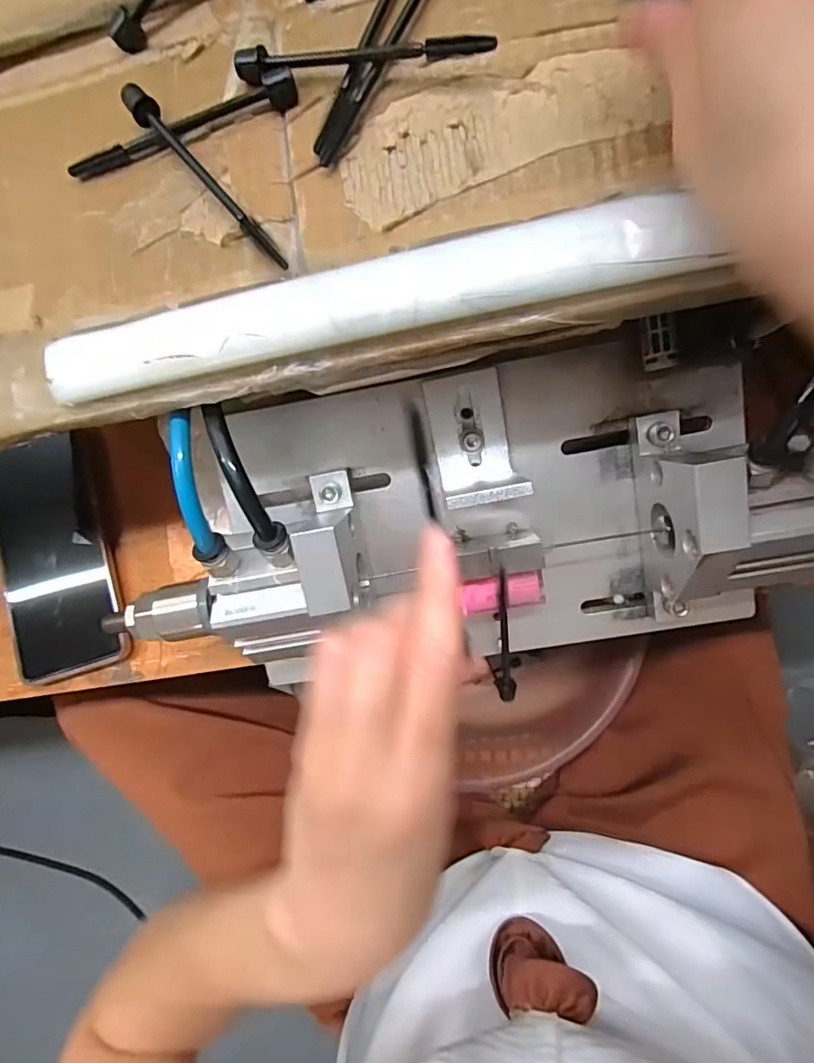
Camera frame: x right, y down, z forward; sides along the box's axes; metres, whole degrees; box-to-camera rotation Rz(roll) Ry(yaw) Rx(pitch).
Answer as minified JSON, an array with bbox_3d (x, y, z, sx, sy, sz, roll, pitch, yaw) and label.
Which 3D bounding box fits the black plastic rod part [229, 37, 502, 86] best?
[{"bbox_3d":[-0.017,-0.181,0.197,0.099,0.010,0.011,1,87,9],"label":"black plastic rod part"}]

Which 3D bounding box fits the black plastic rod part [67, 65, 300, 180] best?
[{"bbox_3d":[-0.091,-0.163,0.207,0.099,0.009,0.009,-14,85,7],"label":"black plastic rod part"}]

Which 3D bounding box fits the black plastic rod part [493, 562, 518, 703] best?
[{"bbox_3d":[0.052,0.059,0.277,0.011,0.010,0.096,-3,123,8],"label":"black plastic rod part"}]

